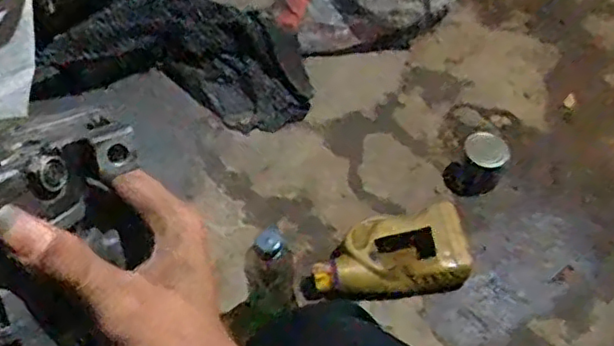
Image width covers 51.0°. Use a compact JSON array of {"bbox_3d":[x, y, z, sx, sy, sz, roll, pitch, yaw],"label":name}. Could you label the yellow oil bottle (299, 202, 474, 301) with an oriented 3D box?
[{"bbox_3d":[0.115,0.129,0.932,0.249,0.060,0.121,-12,55,-9],"label":"yellow oil bottle"}]

